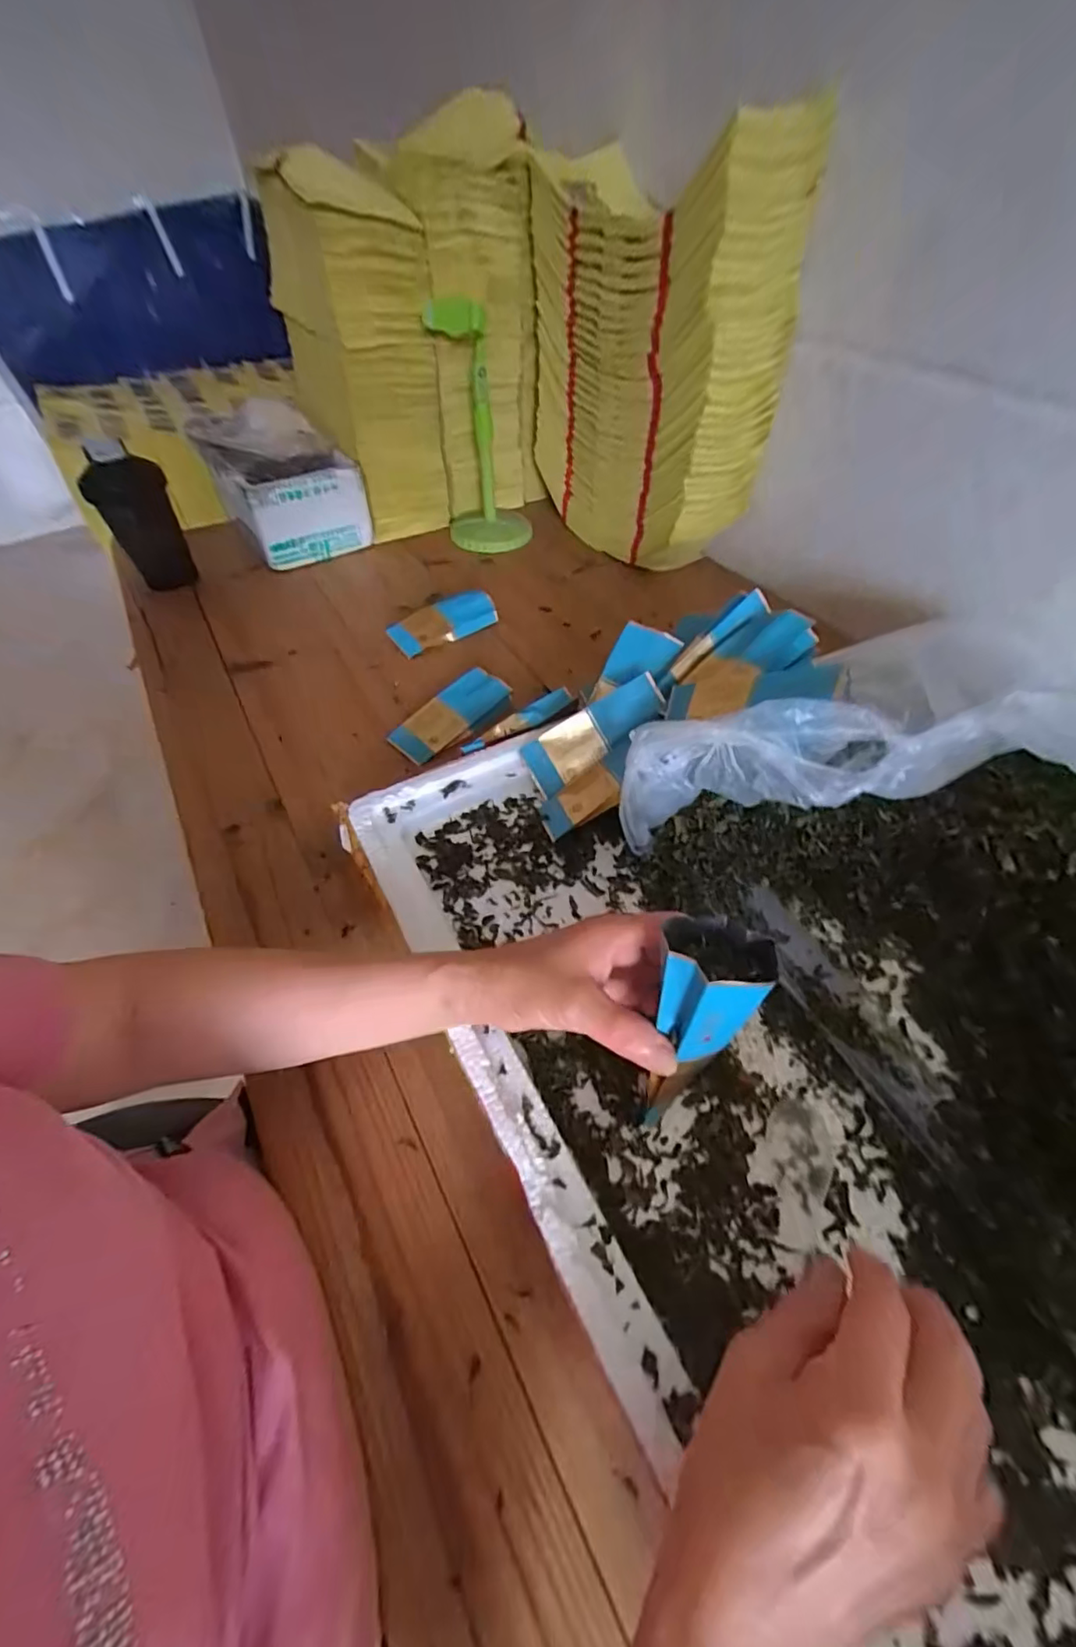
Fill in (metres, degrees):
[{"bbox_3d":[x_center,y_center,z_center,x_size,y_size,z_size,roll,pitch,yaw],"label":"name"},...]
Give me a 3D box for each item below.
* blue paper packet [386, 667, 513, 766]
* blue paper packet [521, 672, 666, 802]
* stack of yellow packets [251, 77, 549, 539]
[{"bbox_3d":[-0.086,-0.109,0.586,0.128,0.011,0.055,-41,78,-21],"label":"blue paper packet"},{"bbox_3d":[0.049,-0.075,0.492,0.127,0.046,0.013,-32,13,7],"label":"blue paper packet"},{"bbox_3d":[-0.150,-0.629,0.784,0.303,0.403,0.198,-36,58,-24],"label":"stack of yellow packets"}]

